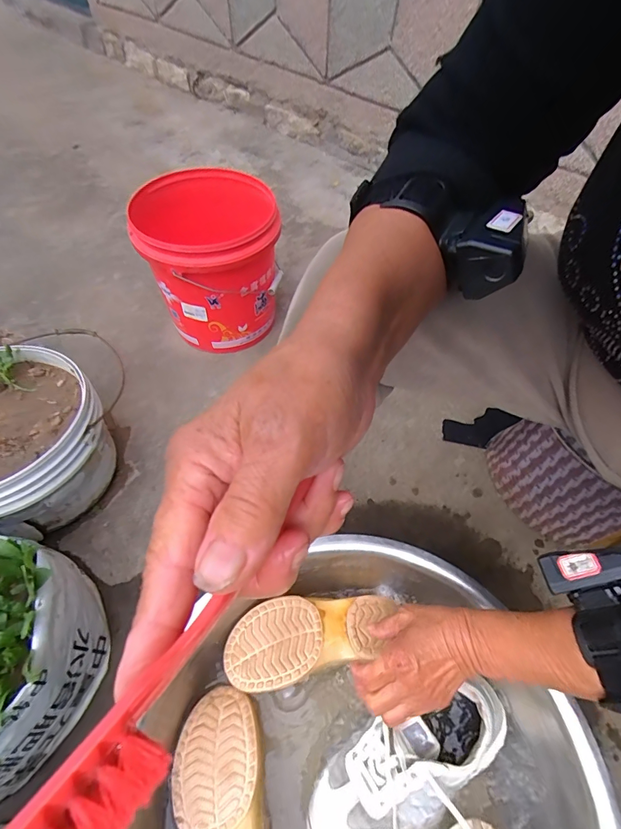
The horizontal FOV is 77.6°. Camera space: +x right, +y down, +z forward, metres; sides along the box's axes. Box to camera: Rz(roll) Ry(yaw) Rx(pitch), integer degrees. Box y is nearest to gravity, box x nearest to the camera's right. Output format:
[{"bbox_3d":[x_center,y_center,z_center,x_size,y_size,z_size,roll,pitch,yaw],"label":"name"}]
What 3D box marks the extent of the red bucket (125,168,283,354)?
[{"bbox_3d":[-0.183,-0.292,0.792,0.250,0.279,0.261,-12,58,-9],"label":"red bucket"}]

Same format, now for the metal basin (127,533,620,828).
[{"bbox_3d":[0.053,0.380,0.415,0.440,0.144,0.471,0,57,-1],"label":"metal basin"}]

